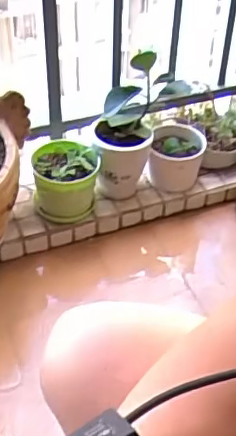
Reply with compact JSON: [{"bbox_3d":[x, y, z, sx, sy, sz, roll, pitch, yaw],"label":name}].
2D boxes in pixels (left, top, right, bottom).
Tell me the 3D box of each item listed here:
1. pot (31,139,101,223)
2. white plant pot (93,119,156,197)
[{"bbox_3d":[-0.099,-0.063,1.092,0.122,0.128,0.131,1,42,-1],"label":"pot"},{"bbox_3d":[0.010,-0.121,1.131,0.110,0.141,0.109,1,42,-1],"label":"white plant pot"}]

